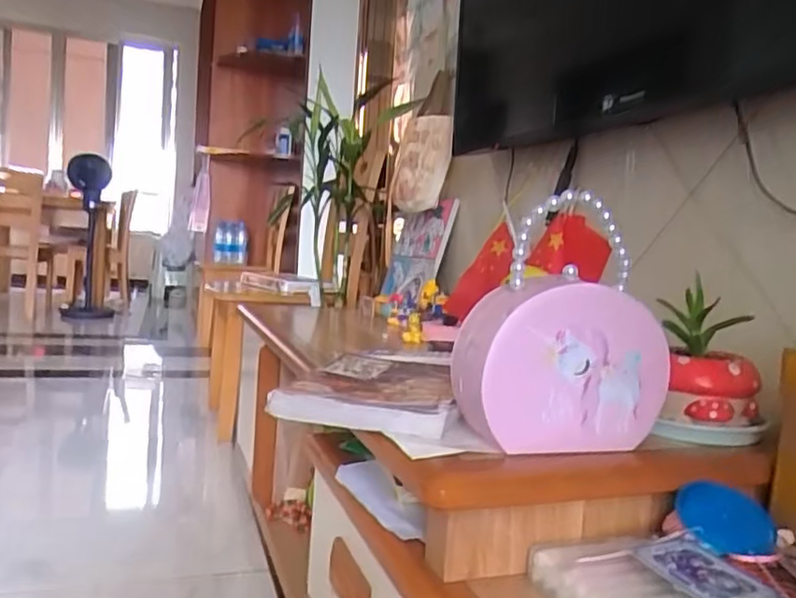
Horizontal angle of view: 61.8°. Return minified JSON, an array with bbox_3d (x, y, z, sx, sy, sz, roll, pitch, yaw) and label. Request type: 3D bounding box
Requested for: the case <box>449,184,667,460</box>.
[{"bbox_3d":[0.150,0.023,0.598,0.180,0.214,0.067,2,5,-22],"label":"case"}]

